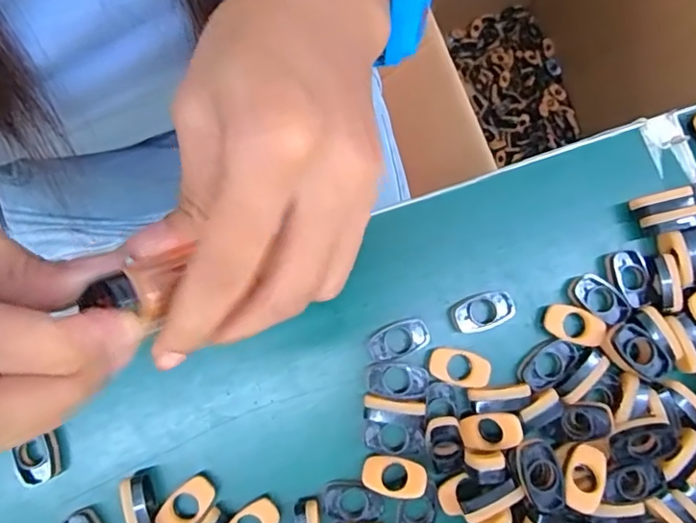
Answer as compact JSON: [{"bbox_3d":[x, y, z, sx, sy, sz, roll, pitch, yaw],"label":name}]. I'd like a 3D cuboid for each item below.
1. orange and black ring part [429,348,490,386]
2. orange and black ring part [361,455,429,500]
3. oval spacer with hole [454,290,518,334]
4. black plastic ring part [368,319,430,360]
[{"bbox_3d":[0.060,0.057,0.298,0.032,0.005,0.019,12,83,-1],"label":"orange and black ring part"},{"bbox_3d":[0.024,0.111,0.286,0.032,0.013,0.019,8,80,2],"label":"orange and black ring part"},{"bbox_3d":[0.075,0.028,0.306,0.033,0.006,0.019,-15,84,-4],"label":"oval spacer with hole"},{"bbox_3d":[0.027,0.043,0.303,0.032,0.008,0.019,-17,84,-4],"label":"black plastic ring part"}]

